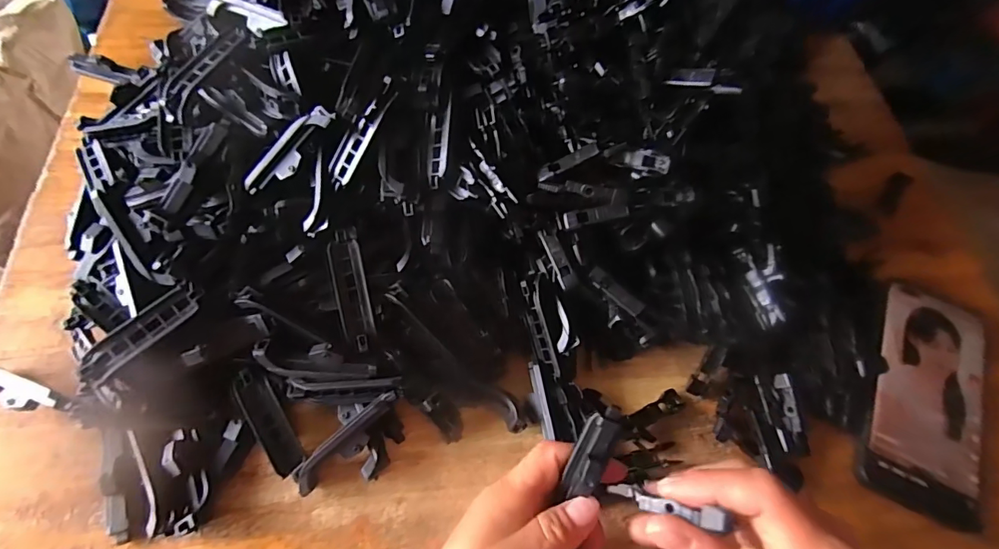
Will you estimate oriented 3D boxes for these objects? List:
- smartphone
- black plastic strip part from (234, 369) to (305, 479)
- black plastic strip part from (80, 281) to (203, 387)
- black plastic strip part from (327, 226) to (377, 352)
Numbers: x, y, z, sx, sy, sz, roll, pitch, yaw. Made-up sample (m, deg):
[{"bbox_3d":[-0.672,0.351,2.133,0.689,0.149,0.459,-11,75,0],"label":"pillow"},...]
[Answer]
[{"bbox_3d":[0.301,0.082,0.330,0.072,0.006,0.167,27,67,8],"label":"smartphone"},{"bbox_3d":[-0.136,0.086,0.277,0.018,0.006,0.064,-28,87,-17],"label":"black plastic strip part"},{"bbox_3d":[-0.199,0.032,0.261,0.068,0.007,0.018,-42,90,-16],"label":"black plastic strip part"},{"bbox_3d":[-0.088,0.009,0.281,0.018,0.004,0.071,-10,92,-8],"label":"black plastic strip part"}]

